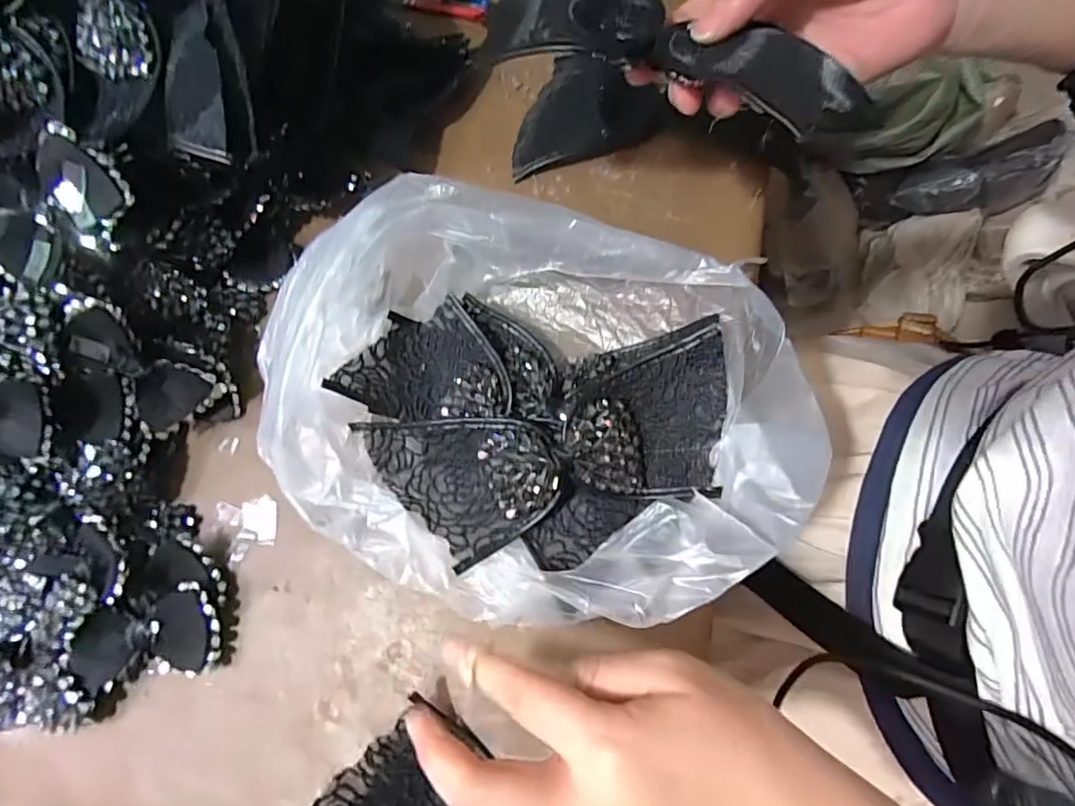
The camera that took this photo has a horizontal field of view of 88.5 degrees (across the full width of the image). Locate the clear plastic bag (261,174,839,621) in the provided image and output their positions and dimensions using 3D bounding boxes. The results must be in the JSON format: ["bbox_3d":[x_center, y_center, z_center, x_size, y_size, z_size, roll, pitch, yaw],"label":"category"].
[{"bbox_3d":[-0.001,-0.002,0.304,0.287,0.075,0.219,3,75,8],"label":"clear plastic bag"}]

